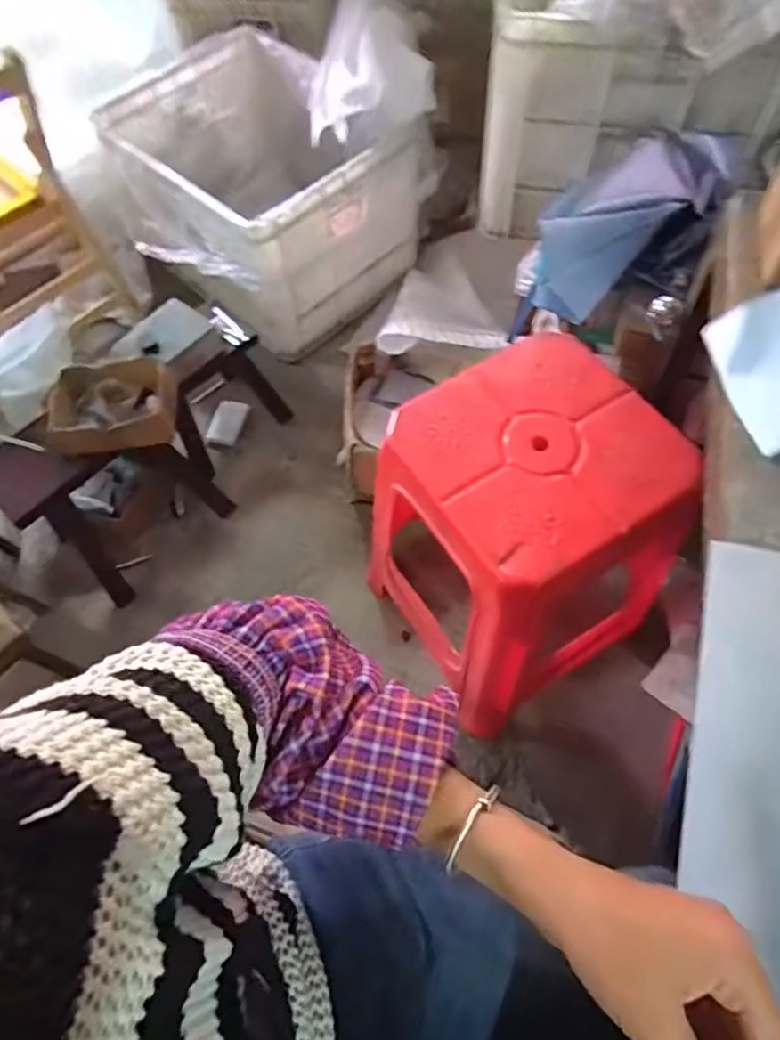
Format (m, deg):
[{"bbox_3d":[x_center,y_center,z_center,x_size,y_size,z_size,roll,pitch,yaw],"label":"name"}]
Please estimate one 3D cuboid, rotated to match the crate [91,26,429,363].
[{"bbox_3d":[-0.295,-0.729,1.391,0.527,0.340,0.623,-41,67,-17],"label":"crate"}]

